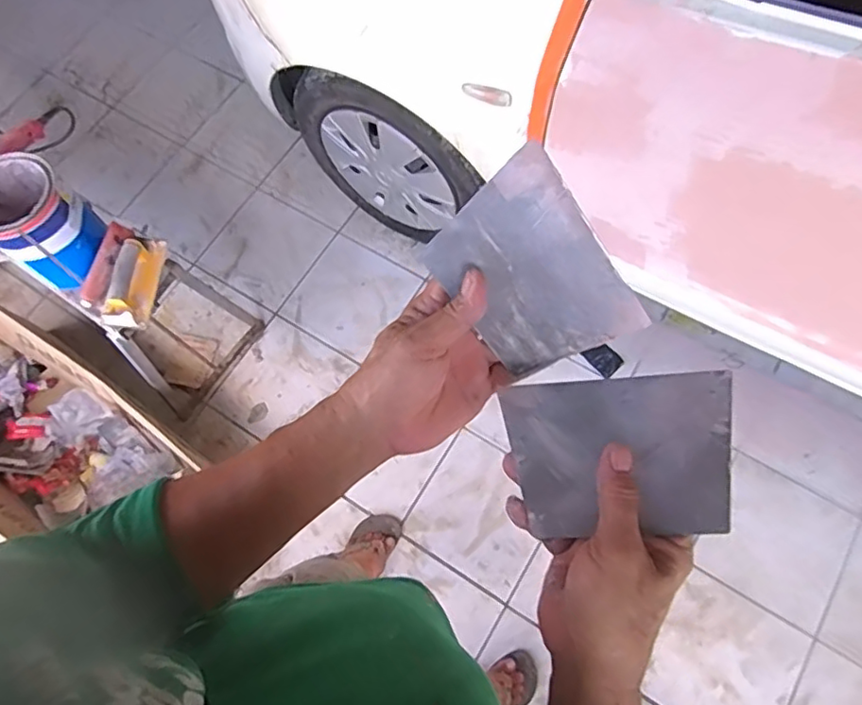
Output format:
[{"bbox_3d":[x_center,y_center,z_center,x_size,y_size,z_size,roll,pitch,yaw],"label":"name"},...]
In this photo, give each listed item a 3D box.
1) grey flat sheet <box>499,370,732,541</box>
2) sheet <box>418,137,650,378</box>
[{"bbox_3d":[0.117,0.063,0.371,0.134,0.010,0.095,-5,66,12],"label":"grey flat sheet"},{"bbox_3d":[0.064,-0.048,0.383,0.095,0.134,0.005,-32,23,19],"label":"sheet"}]

